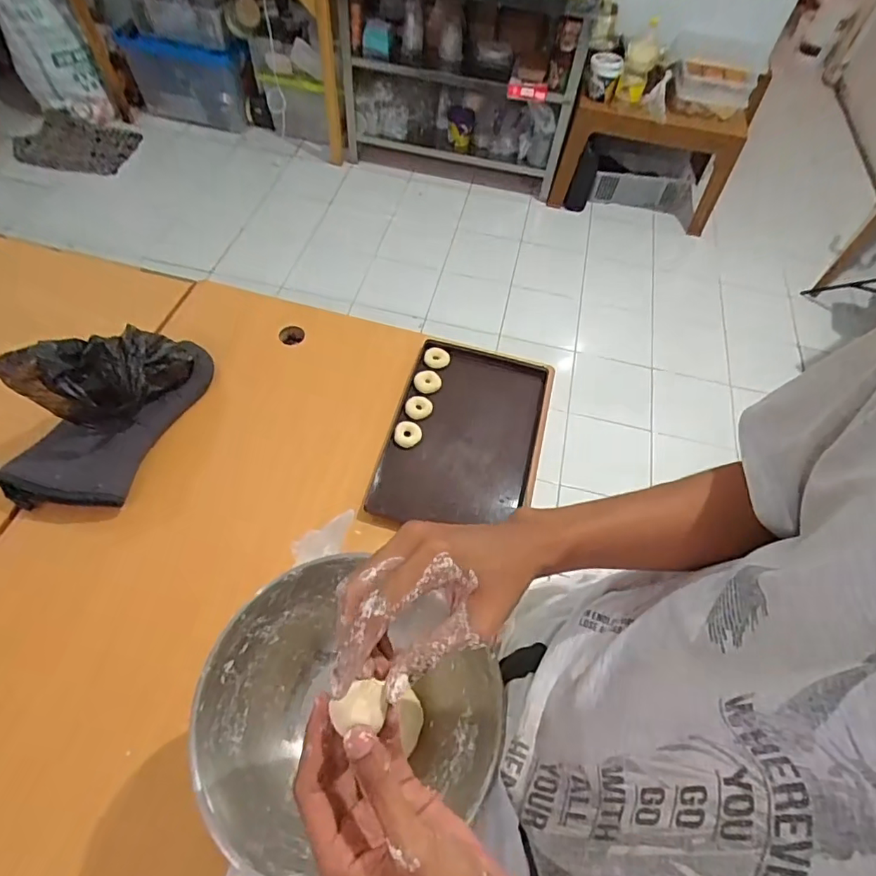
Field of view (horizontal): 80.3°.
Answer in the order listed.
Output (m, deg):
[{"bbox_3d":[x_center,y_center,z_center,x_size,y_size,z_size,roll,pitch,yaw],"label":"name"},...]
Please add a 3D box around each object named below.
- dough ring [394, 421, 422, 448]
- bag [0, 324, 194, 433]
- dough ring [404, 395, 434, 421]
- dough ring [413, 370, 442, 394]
[{"bbox_3d":[-0.051,-0.006,0.887,0.045,0.024,0.040,6,58,-1],"label":"dough ring"},{"bbox_3d":[-0.474,-0.100,0.761,0.082,0.136,0.224,36,62,17],"label":"bag"},{"bbox_3d":[-0.034,-0.053,0.917,0.048,0.016,0.043,13,58,3],"label":"dough ring"},{"bbox_3d":[-0.019,-0.104,0.941,0.050,0.017,0.045,10,58,2],"label":"dough ring"}]

